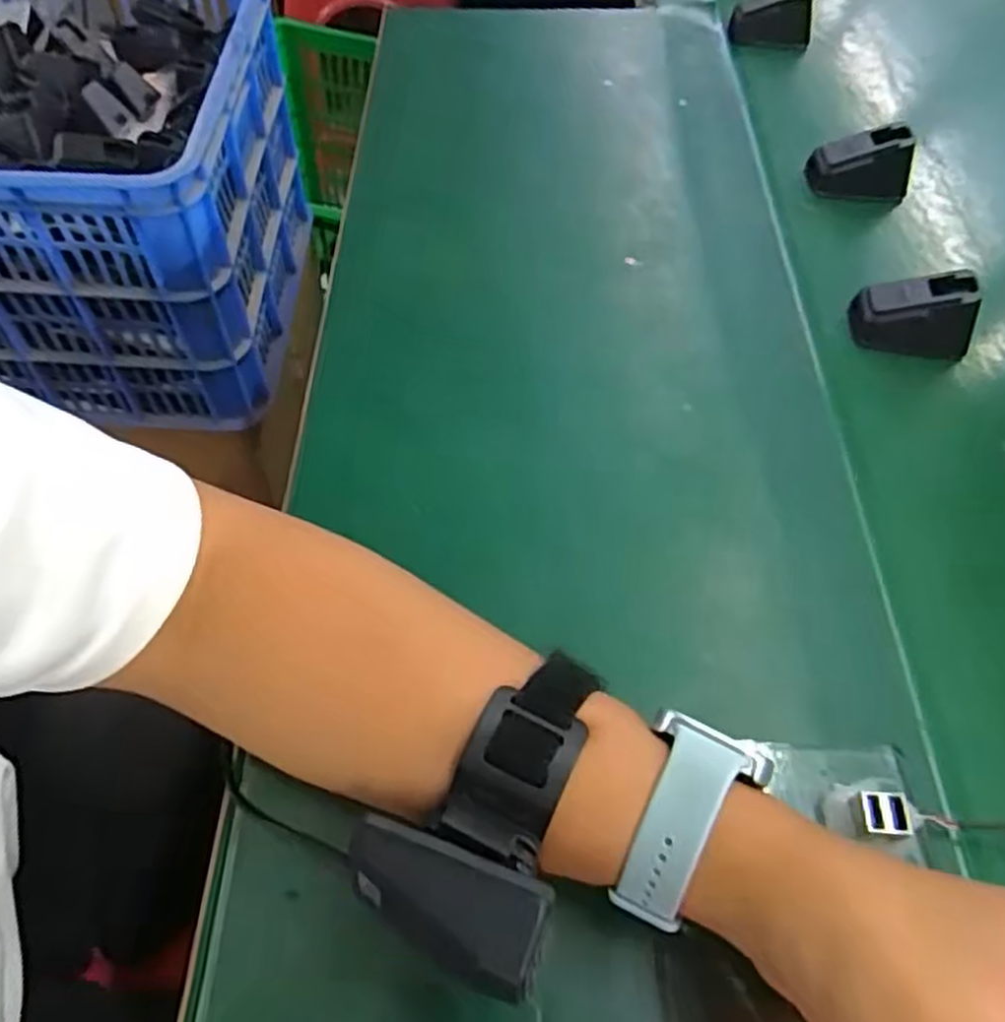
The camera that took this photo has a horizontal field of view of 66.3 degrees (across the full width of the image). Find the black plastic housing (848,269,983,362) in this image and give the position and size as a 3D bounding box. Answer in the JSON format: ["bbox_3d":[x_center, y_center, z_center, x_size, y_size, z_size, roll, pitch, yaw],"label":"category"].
[{"bbox_3d":[0.248,-0.120,0.460,0.066,0.040,0.034,7,57,2],"label":"black plastic housing"}]

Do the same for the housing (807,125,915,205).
[{"bbox_3d":[0.255,-0.246,0.540,0.065,0.039,0.033,7,57,2],"label":"housing"}]

